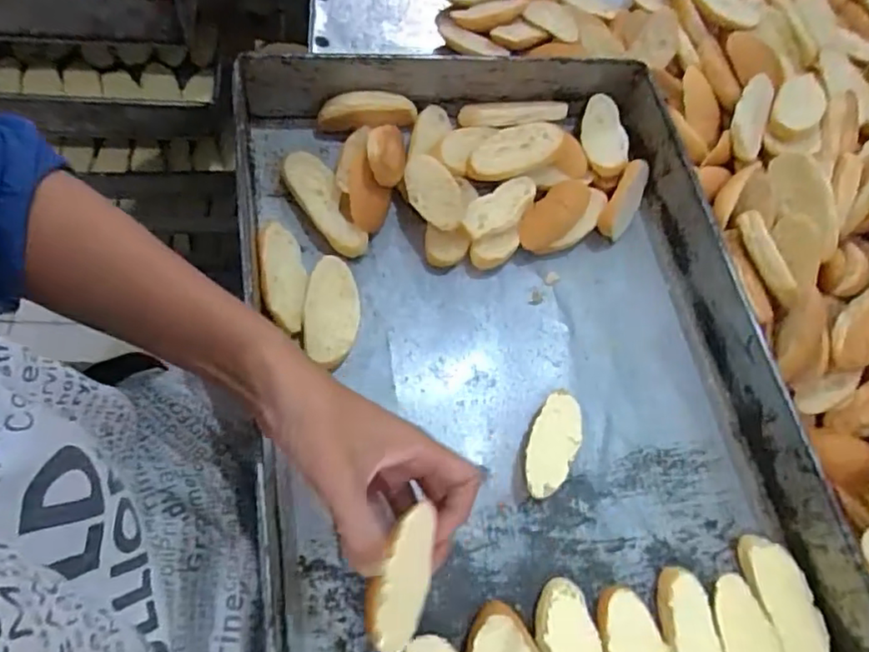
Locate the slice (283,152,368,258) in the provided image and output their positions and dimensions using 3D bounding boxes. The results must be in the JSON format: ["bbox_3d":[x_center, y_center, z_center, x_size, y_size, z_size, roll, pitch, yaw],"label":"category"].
[{"bbox_3d":[-0.087,-0.099,0.477,0.035,0.011,0.098,-30,82,-17],"label":"slice"}]

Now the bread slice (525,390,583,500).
[{"bbox_3d":[0.085,0.086,0.428,0.034,0.020,0.079,29,64,4],"label":"bread slice"}]

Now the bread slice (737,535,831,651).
[{"bbox_3d":[0.239,0.193,0.402,0.040,0.016,0.095,-8,67,-13],"label":"bread slice"}]

